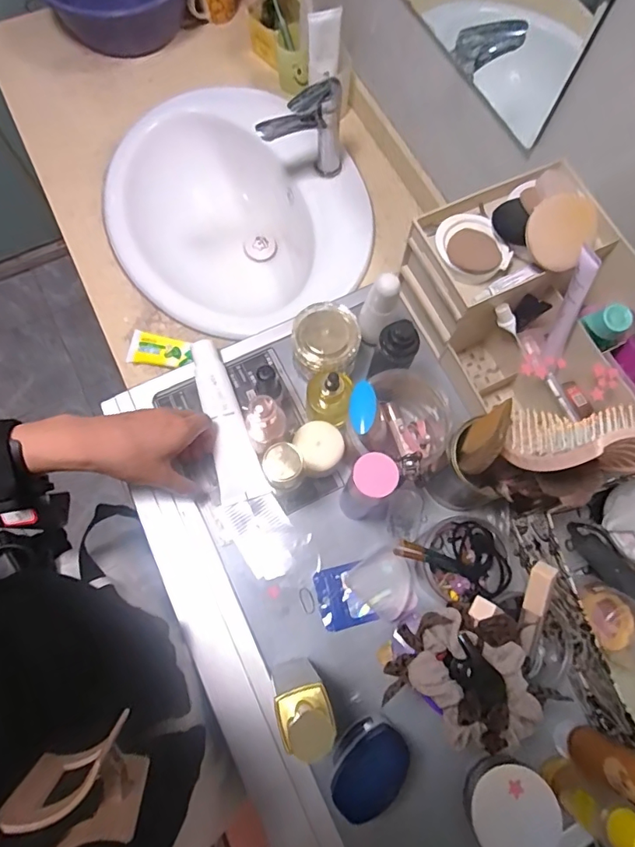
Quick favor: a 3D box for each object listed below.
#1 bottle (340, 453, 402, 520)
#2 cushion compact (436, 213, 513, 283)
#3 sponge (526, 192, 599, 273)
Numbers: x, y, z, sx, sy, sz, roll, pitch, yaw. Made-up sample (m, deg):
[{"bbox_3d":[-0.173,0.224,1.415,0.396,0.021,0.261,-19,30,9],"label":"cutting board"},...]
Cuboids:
[{"bbox_3d":[0.043,0.062,0.451,0.033,0.149,0.033,-34,77,-11],"label":"bottle"},{"bbox_3d":[0.149,-0.173,0.485,0.062,0.020,0.069,-26,75,-9],"label":"cushion compact"},{"bbox_3d":[0.227,-0.182,0.454,0.059,0.011,0.071,33,95,-10],"label":"sponge"}]

